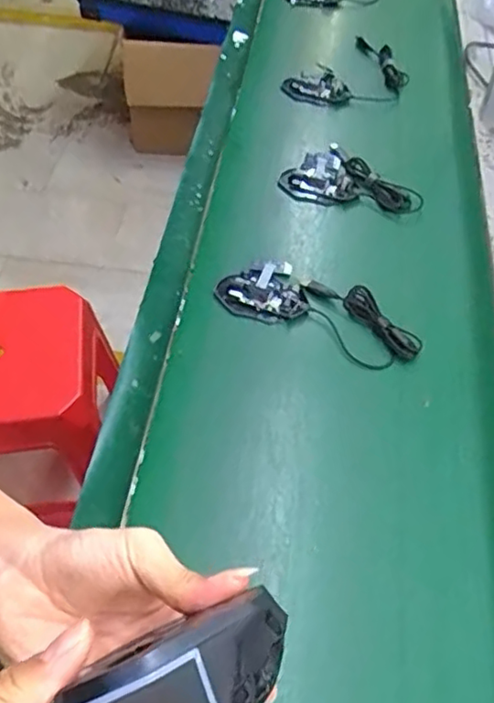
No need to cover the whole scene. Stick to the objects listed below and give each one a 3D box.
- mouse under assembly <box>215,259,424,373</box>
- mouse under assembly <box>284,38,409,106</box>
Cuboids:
[{"bbox_3d":[0.090,-0.054,0.774,0.257,0.020,0.096,21,55,14],"label":"mouse under assembly"},{"bbox_3d":[0.192,-0.480,1.086,0.221,0.026,0.158,-36,61,-25],"label":"mouse under assembly"}]

